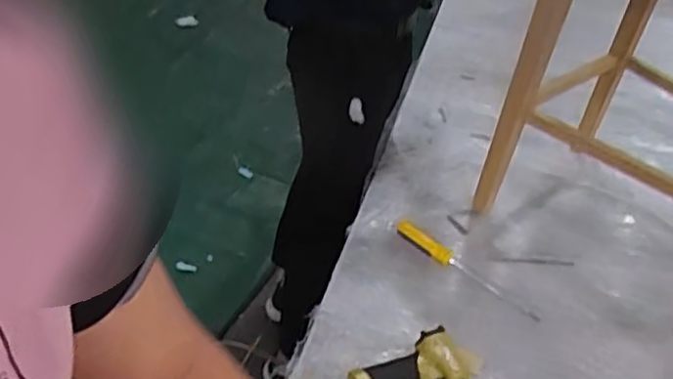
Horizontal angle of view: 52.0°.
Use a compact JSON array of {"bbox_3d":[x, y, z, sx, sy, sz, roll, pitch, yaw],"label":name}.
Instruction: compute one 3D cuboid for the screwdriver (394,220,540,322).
[{"bbox_3d":[0.219,0.133,1.186,0.288,0.023,0.036,30,45,25],"label":"screwdriver"}]

